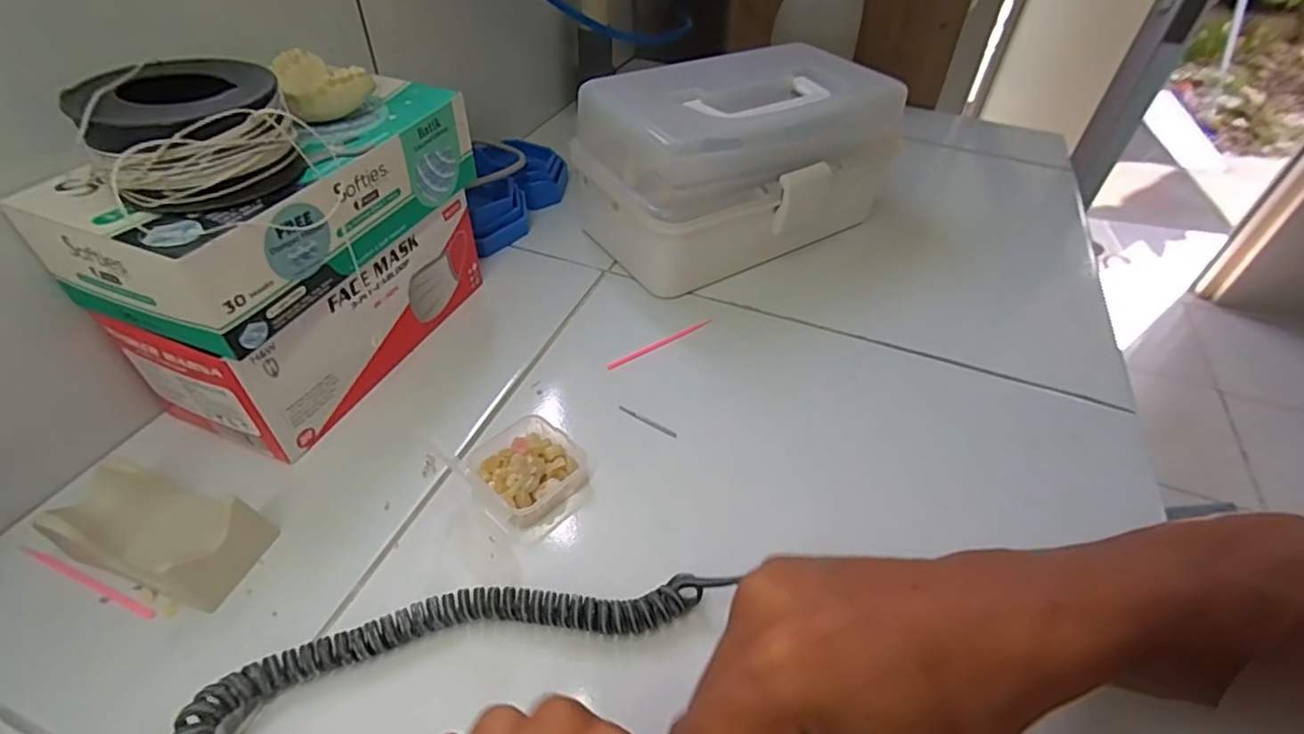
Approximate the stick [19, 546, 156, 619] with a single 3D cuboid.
[{"bbox_3d":[-0.283,0.107,0.300,0.088,0.006,0.005,18,47,14],"label":"stick"}]

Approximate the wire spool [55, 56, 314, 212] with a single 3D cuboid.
[{"bbox_3d":[-0.217,-0.111,0.284,0.078,0.052,0.066,-28,53,-27],"label":"wire spool"}]

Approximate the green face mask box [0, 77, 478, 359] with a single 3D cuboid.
[{"bbox_3d":[-0.208,-0.103,0.348,0.100,0.059,0.213,18,47,15],"label":"green face mask box"}]

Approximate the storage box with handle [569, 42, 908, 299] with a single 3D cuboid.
[{"bbox_3d":[0.074,-0.177,0.510,0.252,0.131,0.149,-24,51,-24],"label":"storage box with handle"}]

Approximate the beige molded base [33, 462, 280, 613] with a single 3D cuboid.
[{"bbox_3d":[-0.247,0.084,0.305,0.085,0.033,0.050,15,46,12],"label":"beige molded base"}]

